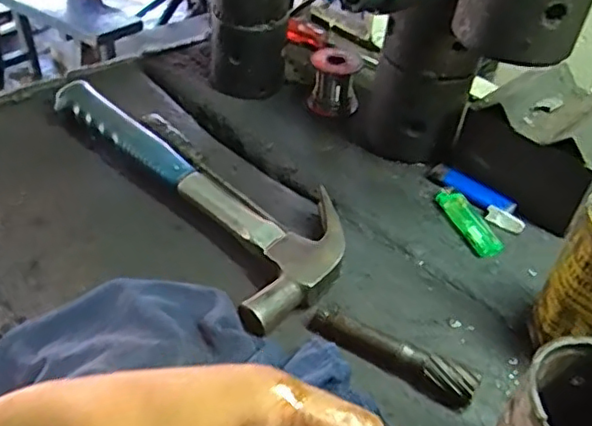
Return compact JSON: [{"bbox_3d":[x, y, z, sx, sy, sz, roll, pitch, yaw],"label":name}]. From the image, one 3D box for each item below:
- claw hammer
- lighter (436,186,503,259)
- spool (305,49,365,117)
[{"bbox_3d":[-0.088,-0.036,0.529,0.116,0.033,0.333,-25,49,-33],"label":"claw hammer"},{"bbox_3d":[0.145,0.006,0.513,0.024,0.007,0.079,-24,51,-6],"label":"lighter"},{"bbox_3d":[0.040,-0.136,0.635,0.045,0.056,0.043,4,40,-3],"label":"spool"}]

